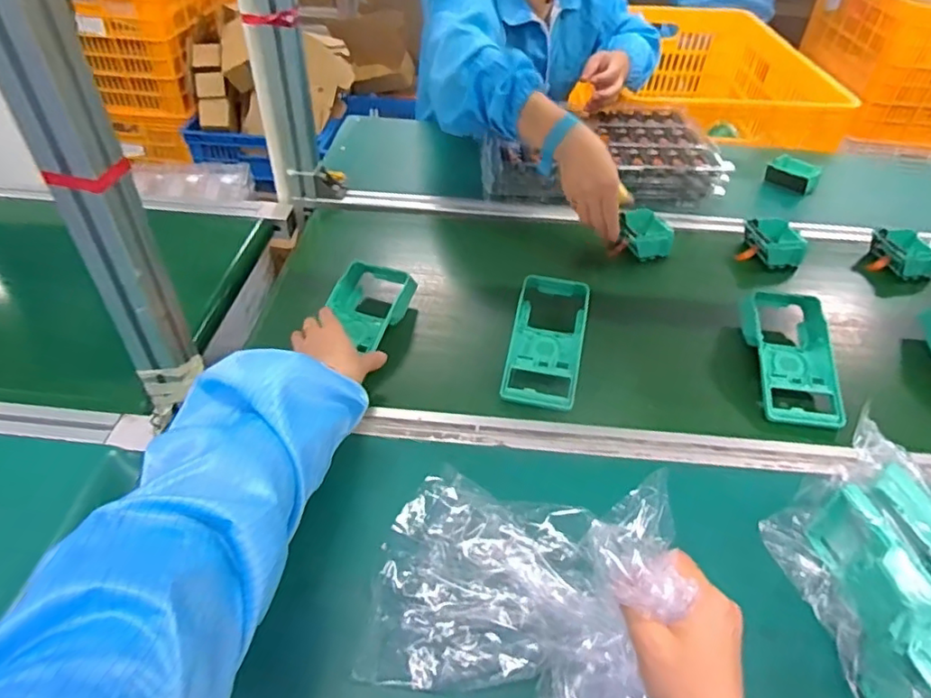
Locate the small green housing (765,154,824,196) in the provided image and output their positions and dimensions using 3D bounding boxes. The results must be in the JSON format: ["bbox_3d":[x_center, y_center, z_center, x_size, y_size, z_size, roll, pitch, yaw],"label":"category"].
[{"bbox_3d":[0.561,-0.300,1.003,0.052,0.037,0.083,-26,52,-28],"label":"small green housing"}]

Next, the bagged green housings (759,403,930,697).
[{"bbox_3d":[0.342,0.185,0.448,0.114,0.089,0.239,-3,45,-8],"label":"bagged green housings"}]

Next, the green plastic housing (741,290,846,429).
[{"bbox_3d":[0.372,0.004,0.669,0.091,0.047,0.190,6,44,2],"label":"green plastic housing"}]

